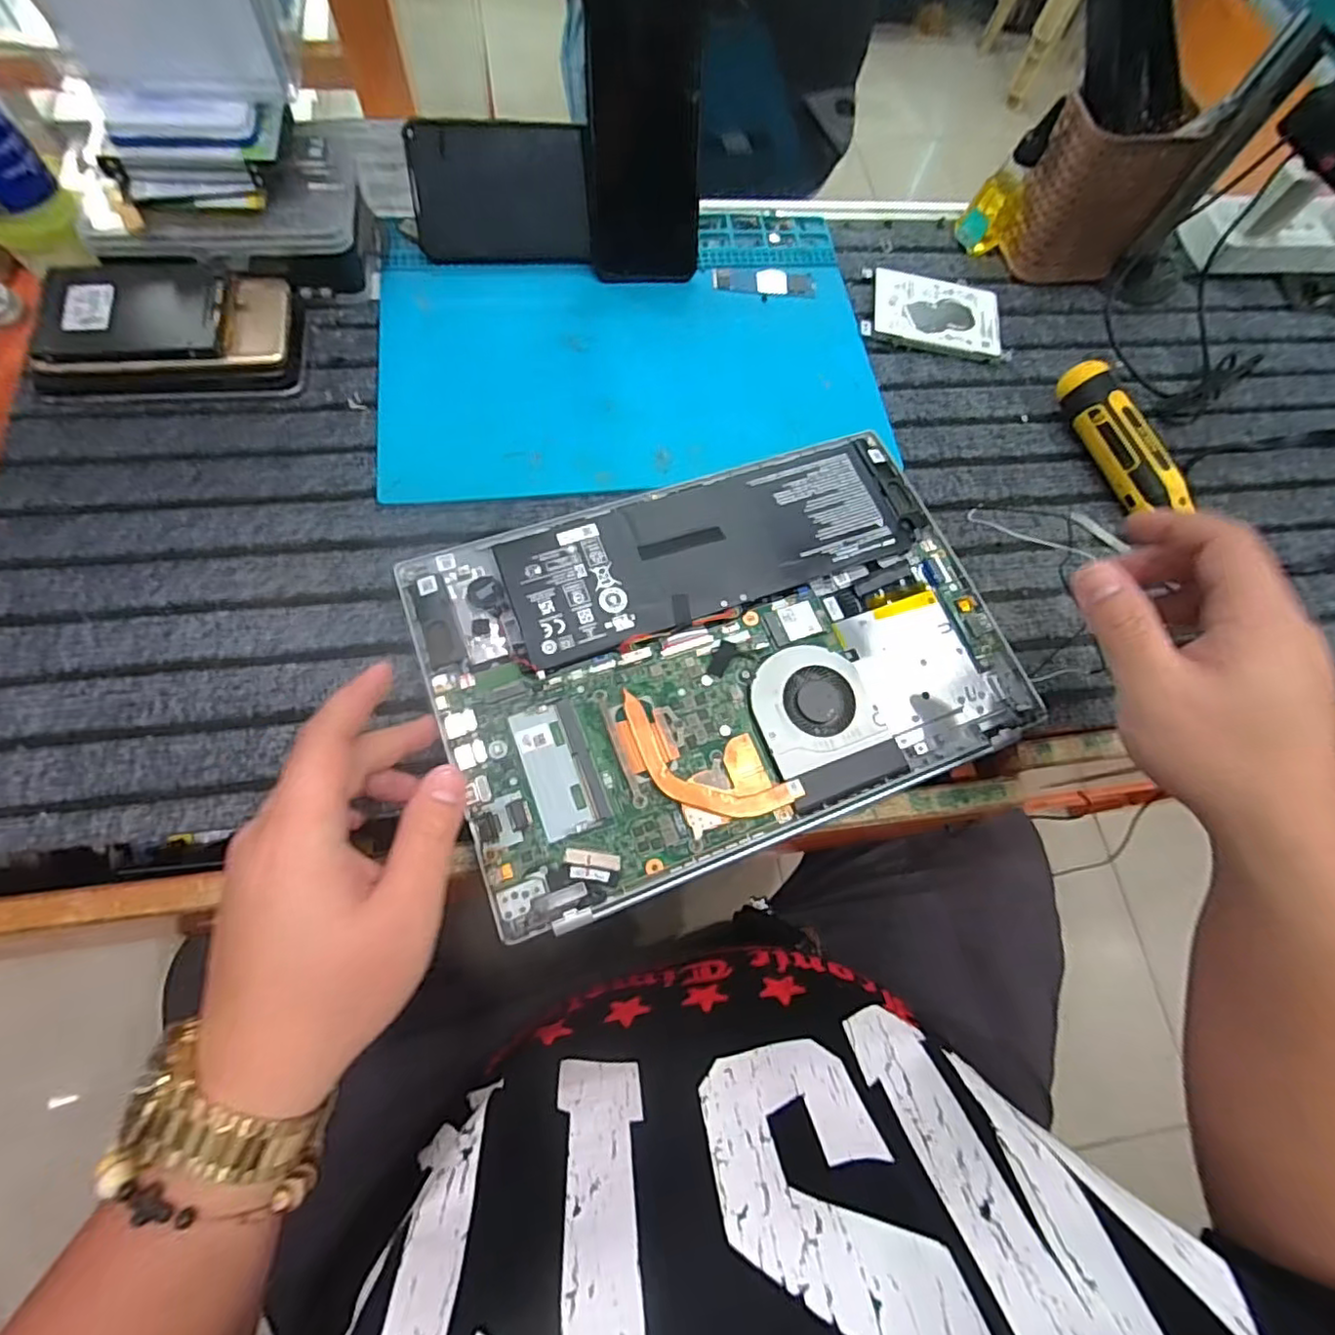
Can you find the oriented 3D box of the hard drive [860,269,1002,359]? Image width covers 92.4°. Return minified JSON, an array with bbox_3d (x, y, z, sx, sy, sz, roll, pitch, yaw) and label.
[{"bbox_3d":[0.202,-0.271,0.488,0.104,0.014,0.068,10,69,-1],"label":"hard drive"}]

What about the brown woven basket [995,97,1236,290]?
[{"bbox_3d":[0.321,-0.355,0.483,0.091,0.105,0.061,-15,73,-9],"label":"brown woven basket"}]

